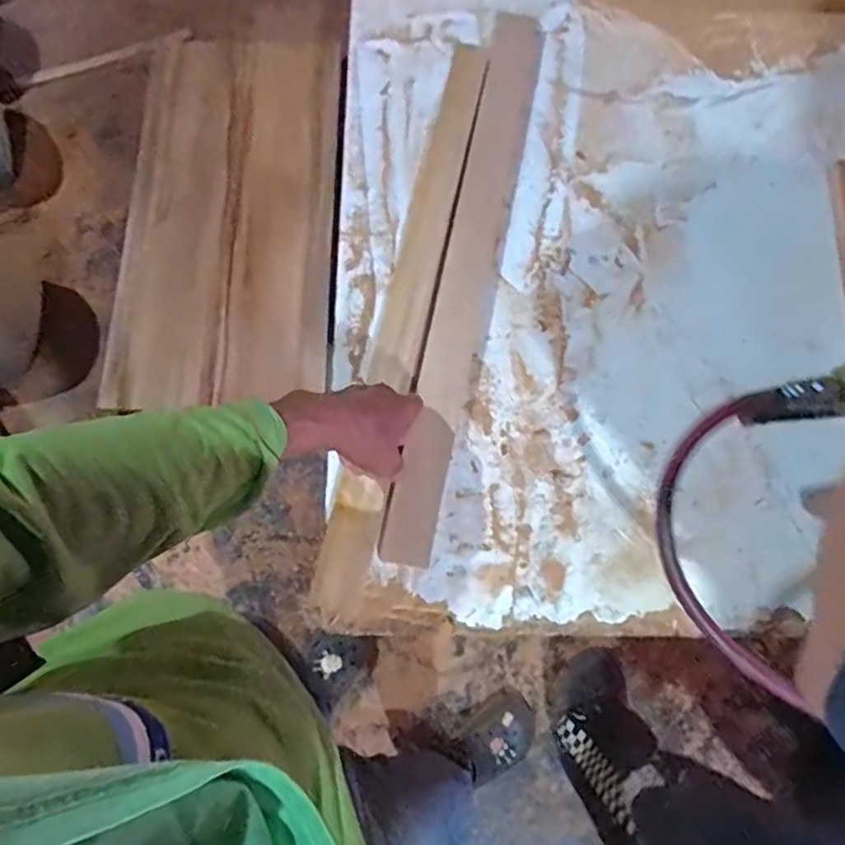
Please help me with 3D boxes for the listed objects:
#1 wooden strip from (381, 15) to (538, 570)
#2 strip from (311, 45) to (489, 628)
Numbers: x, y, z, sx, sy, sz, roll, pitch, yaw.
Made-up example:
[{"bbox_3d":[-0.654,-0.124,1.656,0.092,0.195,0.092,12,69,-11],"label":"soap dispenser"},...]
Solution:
[{"bbox_3d":[0.061,-0.183,0.731,0.066,0.018,0.679,11,74,3],"label":"wooden strip"},{"bbox_3d":[-0.015,-0.134,0.708,0.056,0.021,0.680,12,74,3],"label":"strip"}]

